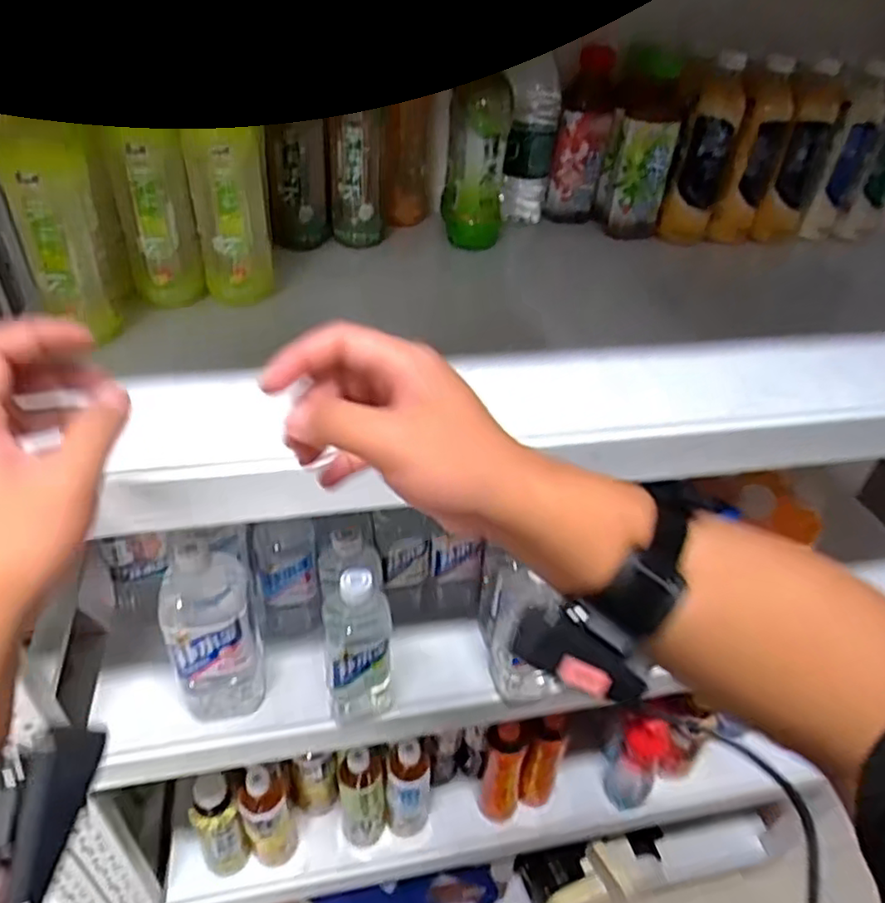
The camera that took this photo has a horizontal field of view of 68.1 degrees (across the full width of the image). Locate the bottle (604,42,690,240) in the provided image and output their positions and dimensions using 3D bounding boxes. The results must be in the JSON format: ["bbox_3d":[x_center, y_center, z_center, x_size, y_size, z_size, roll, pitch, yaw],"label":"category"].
[{"bbox_3d":[0.250,-0.373,0.805,0.074,0.203,0.064,10,40,9],"label":"bottle"}]

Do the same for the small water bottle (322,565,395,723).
[{"bbox_3d":[-0.082,0.200,0.659,0.066,0.199,0.055,-6,40,-9],"label":"small water bottle"}]

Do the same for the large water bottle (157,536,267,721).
[{"bbox_3d":[-0.228,0.181,0.658,0.082,0.219,0.078,-11,41,-15],"label":"large water bottle"}]

